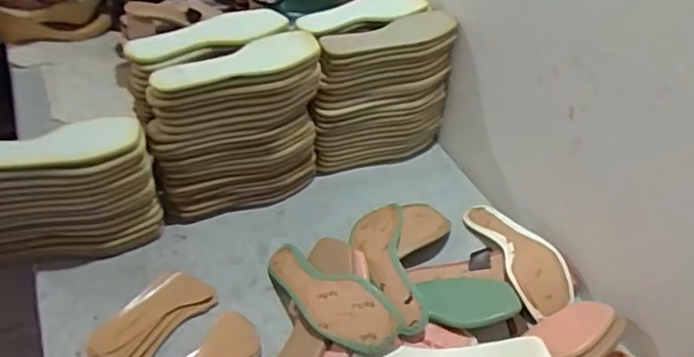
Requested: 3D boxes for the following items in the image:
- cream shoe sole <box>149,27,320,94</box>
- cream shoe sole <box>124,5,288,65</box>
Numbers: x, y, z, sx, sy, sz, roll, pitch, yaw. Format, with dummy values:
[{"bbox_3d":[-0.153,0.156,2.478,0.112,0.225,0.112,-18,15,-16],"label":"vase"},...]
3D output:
[{"bbox_3d":[-0.147,-0.158,0.840,0.247,0.023,0.077,-23,48,-29],"label":"cream shoe sole"},{"bbox_3d":[-0.199,-0.211,0.884,0.255,0.018,0.080,-27,50,-32],"label":"cream shoe sole"}]

